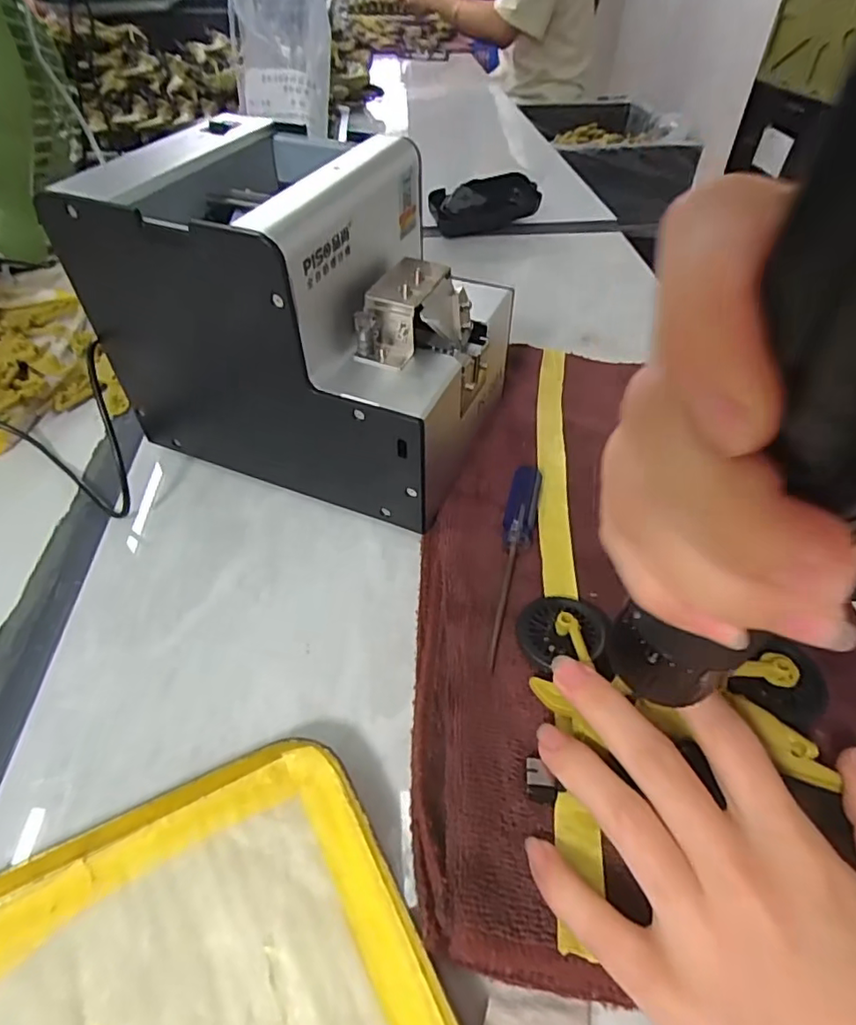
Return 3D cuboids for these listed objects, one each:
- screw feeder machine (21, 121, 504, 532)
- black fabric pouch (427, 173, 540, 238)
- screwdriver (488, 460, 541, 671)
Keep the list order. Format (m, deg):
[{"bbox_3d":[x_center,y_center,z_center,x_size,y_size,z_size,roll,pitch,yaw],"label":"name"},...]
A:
[{"bbox_3d":[-0.060,-0.100,0.303,0.177,0.147,0.121,18,49,15],"label":"screw feeder machine"},{"bbox_3d":[0.055,-0.305,0.573,0.110,0.046,0.048,-12,48,-12],"label":"black fabric pouch"},{"bbox_3d":[0.041,0.019,0.274,0.015,0.011,0.116,11,48,9],"label":"screwdriver"}]

